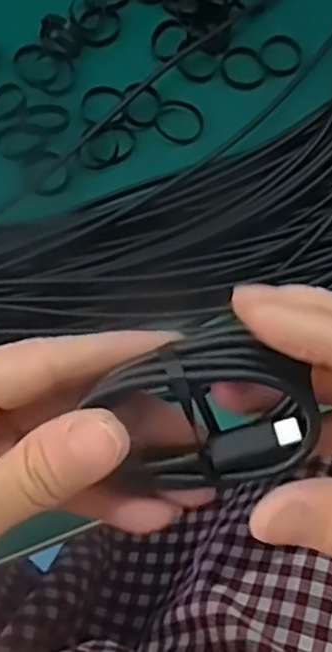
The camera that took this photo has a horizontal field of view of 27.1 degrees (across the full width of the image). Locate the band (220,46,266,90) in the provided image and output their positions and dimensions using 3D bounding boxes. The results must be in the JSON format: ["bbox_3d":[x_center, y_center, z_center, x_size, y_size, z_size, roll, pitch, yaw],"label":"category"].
[{"bbox_3d":[0.045,-0.148,0.396,0.027,0.004,0.028,0,70,-1],"label":"band"}]

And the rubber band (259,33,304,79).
[{"bbox_3d":[0.067,-0.157,0.396,0.025,0.004,0.027,0,70,-1],"label":"rubber band"}]

